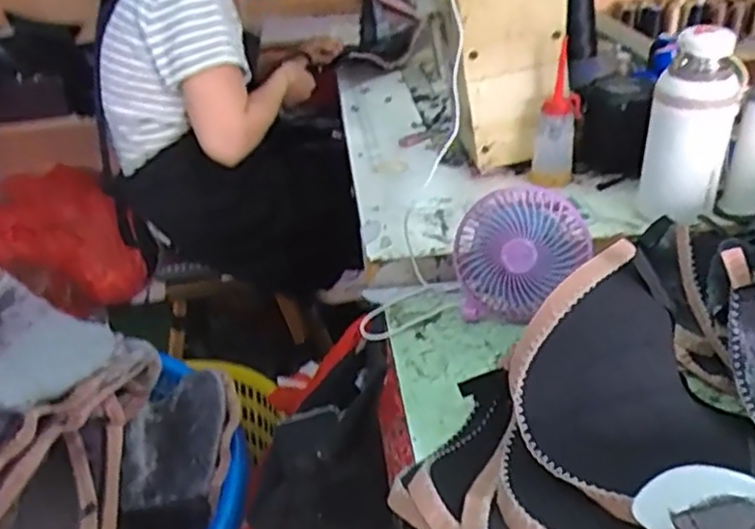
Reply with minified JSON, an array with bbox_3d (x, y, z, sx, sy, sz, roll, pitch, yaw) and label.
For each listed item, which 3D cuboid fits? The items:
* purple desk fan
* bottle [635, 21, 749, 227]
[{"bbox_3d":[0.145,-0.011,0.707,0.128,0.117,0.071,-1,31,6],"label":"purple desk fan"},{"bbox_3d":[0.335,-0.138,0.733,0.084,0.197,0.088,3,32,12],"label":"bottle"}]

